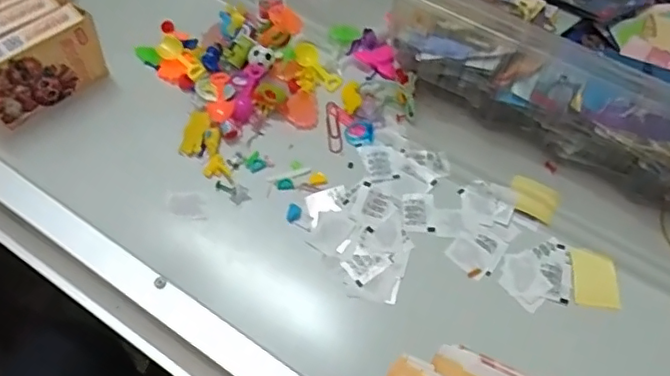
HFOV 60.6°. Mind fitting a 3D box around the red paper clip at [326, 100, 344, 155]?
[{"bbox_3d":[-0.001,-0.050,0.463,0.011,0.004,0.049,-5,62,-4],"label":"red paper clip"}]

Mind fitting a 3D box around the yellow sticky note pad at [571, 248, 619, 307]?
[{"bbox_3d":[0.184,0.063,0.405,0.030,0.004,0.040,8,61,3],"label":"yellow sticky note pad"}]

